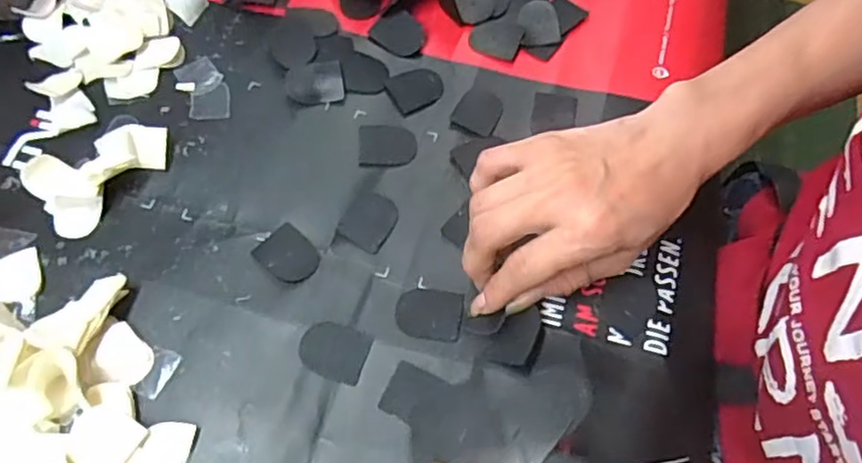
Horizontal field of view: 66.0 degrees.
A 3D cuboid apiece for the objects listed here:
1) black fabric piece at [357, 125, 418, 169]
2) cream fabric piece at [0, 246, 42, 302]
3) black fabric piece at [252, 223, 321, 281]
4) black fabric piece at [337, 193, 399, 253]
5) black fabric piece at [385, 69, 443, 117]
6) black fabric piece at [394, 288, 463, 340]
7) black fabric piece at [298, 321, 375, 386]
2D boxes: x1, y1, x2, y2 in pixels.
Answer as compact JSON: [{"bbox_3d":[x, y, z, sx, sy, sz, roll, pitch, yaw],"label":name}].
[{"bbox_3d":[-0.027,-0.053,0.403,0.035,0.004,0.029,-1,64,-3],"label":"black fabric piece"},{"bbox_3d":[-0.221,0.024,0.354,0.024,0.004,0.033,-18,57,-20],"label":"cream fabric piece"},{"bbox_3d":[-0.079,0.012,0.366,0.033,0.004,0.027,39,69,16],"label":"black fabric piece"},{"bbox_3d":[-0.035,-0.007,0.380,0.029,0.004,0.033,26,66,10],"label":"black fabric piece"},{"bbox_3d":[-0.010,-0.092,0.425,0.035,0.004,0.028,-28,68,-15],"label":"black fabric piece"},{"bbox_3d":[-0.001,0.043,0.355,0.035,0.004,0.028,8,64,2],"label":"black fabric piece"},{"bbox_3d":[-0.050,0.061,0.343,0.034,0.004,0.028,19,65,7],"label":"black fabric piece"}]

